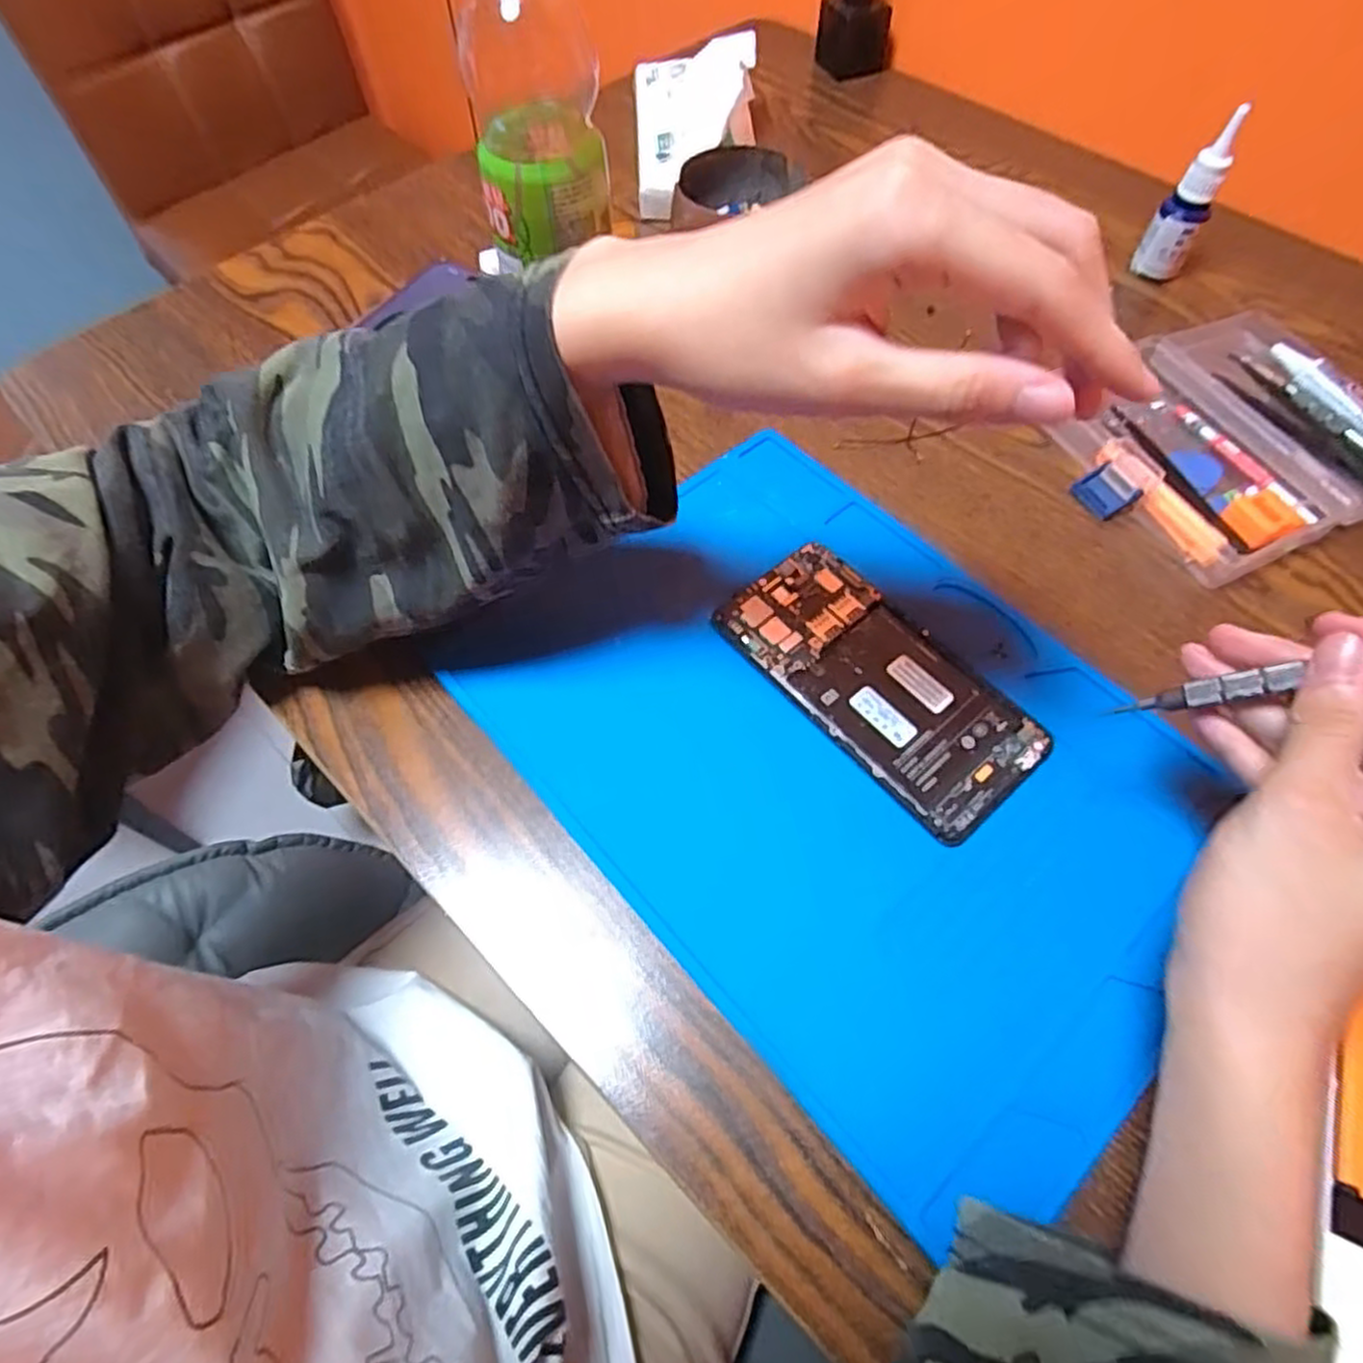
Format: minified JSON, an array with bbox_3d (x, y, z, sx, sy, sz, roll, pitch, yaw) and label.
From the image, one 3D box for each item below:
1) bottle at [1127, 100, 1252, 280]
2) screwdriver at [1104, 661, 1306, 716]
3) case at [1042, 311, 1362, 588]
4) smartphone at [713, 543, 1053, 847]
[{"bbox_3d":[0.312,-0.293,0.469,0.027,0.097,0.023,33,65,17],"label":"bottle"},{"bbox_3d":[0.188,-0.001,0.241,0.005,0.099,0.007,33,57,-28],"label":"screwdriver"},{"bbox_3d":[0.303,-0.134,0.418,0.184,0.018,0.144,-24,63,-13],"label":"case"},{"bbox_3d":[0.089,0.000,0.346,0.071,0.010,0.147,-37,67,-19],"label":"smartphone"}]

